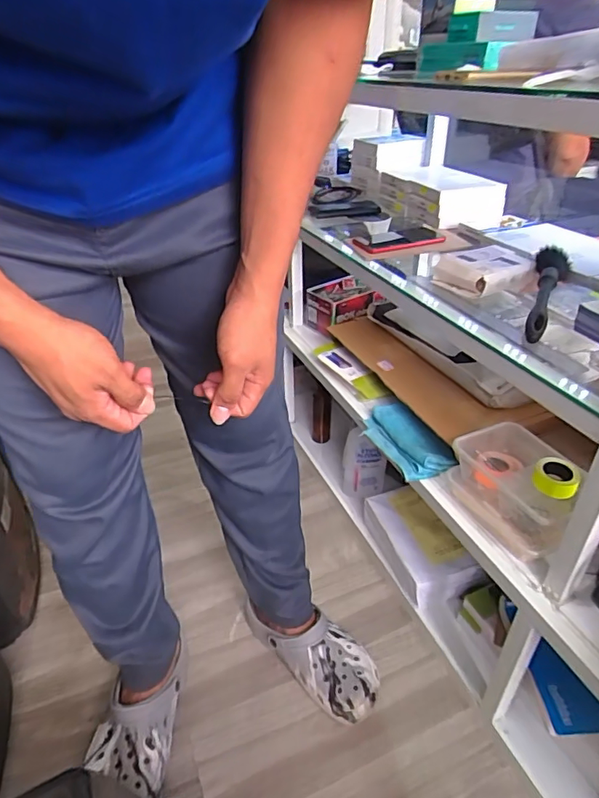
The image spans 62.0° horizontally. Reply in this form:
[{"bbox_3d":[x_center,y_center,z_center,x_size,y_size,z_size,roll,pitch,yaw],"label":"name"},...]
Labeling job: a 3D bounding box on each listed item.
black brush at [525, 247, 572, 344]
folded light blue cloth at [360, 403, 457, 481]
[{"bbox_3d":[0.338,-0.147,0.678,0.049,0.038,0.256,15,37,21],"label":"black brush"},{"bbox_3d":[0.174,0.069,0.819,0.079,0.020,0.187,-41,37,1],"label":"folded light blue cloth"}]

